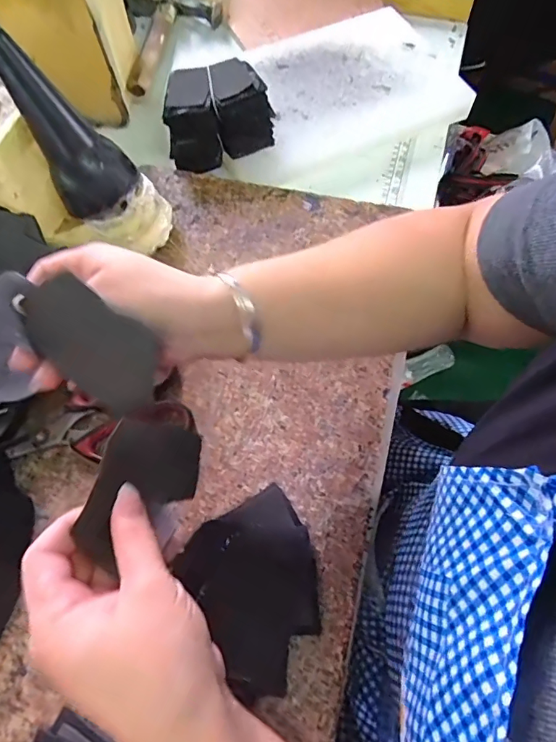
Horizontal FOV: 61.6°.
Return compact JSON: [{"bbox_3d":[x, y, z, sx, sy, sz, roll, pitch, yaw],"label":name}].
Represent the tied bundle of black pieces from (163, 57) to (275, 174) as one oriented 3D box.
[{"bbox_3d":[-0.069,-0.271,0.494,0.107,0.067,0.077,-23,67,-9],"label":"tied bundle of black pieces"}]

